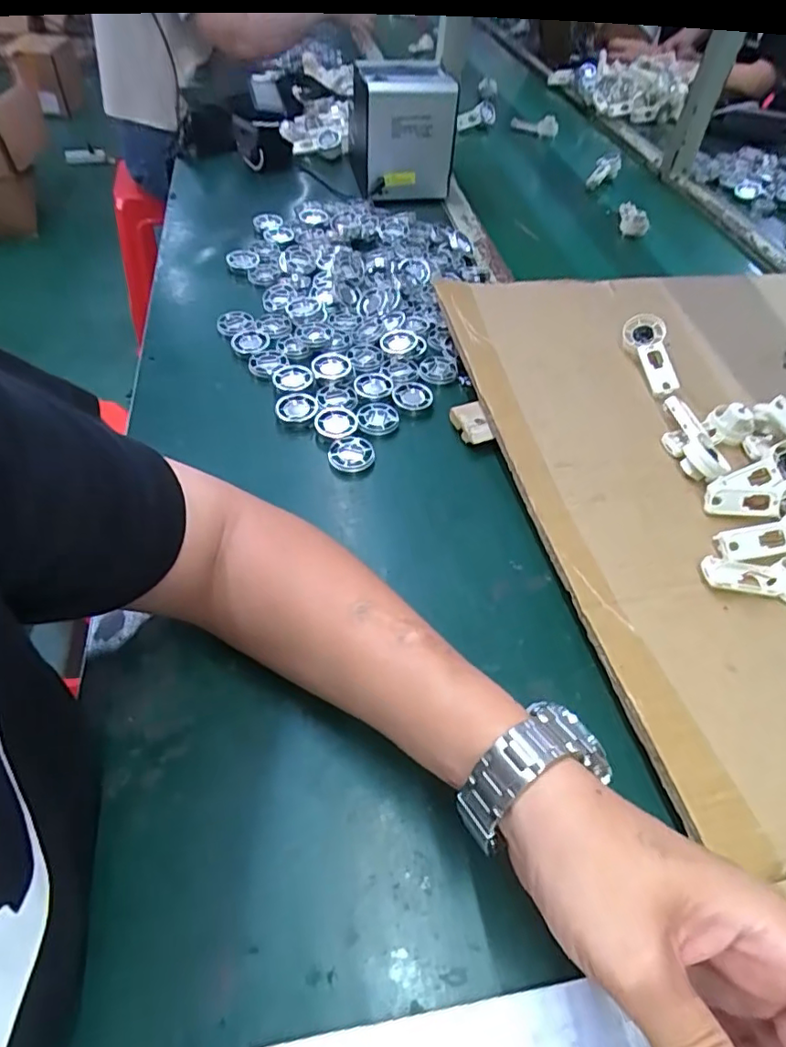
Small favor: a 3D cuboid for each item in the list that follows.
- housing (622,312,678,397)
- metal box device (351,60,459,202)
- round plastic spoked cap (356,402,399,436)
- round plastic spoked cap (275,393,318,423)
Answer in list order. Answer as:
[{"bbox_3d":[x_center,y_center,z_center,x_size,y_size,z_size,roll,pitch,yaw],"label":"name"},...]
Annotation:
[{"bbox_3d":[0.258,-0.166,0.570,0.037,0.016,0.098,-3,64,-5],"label":"housing"},{"bbox_3d":[0.013,-0.578,0.842,0.139,0.129,0.175,-2,52,-4],"label":"metal box device"},{"bbox_3d":[-0.014,-0.098,0.538,0.038,0.011,0.040,1,51,-2],"label":"round plastic spoked cap"},{"bbox_3d":[-0.087,-0.109,0.529,0.034,0.007,0.036,1,51,-2],"label":"round plastic spoked cap"}]

